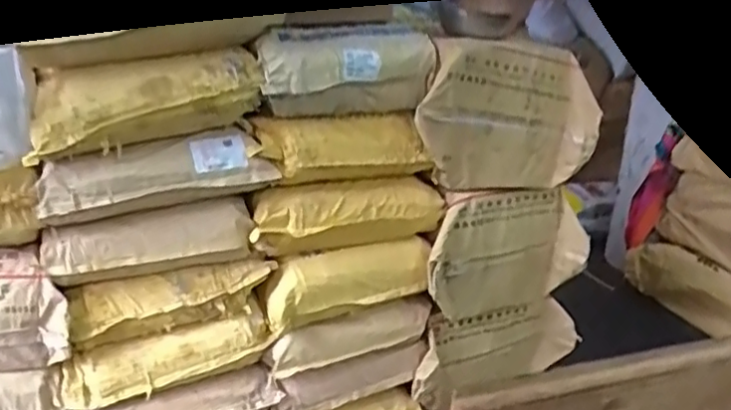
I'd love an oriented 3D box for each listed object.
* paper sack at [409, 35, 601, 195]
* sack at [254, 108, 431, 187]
[{"bbox_3d":[0.307,-0.185,1.425,0.417,0.309,0.094,-2,20,-13],"label":"paper sack"},{"bbox_3d":[-0.047,-0.120,1.399,0.366,0.135,0.096,-9,22,-28],"label":"sack"}]

